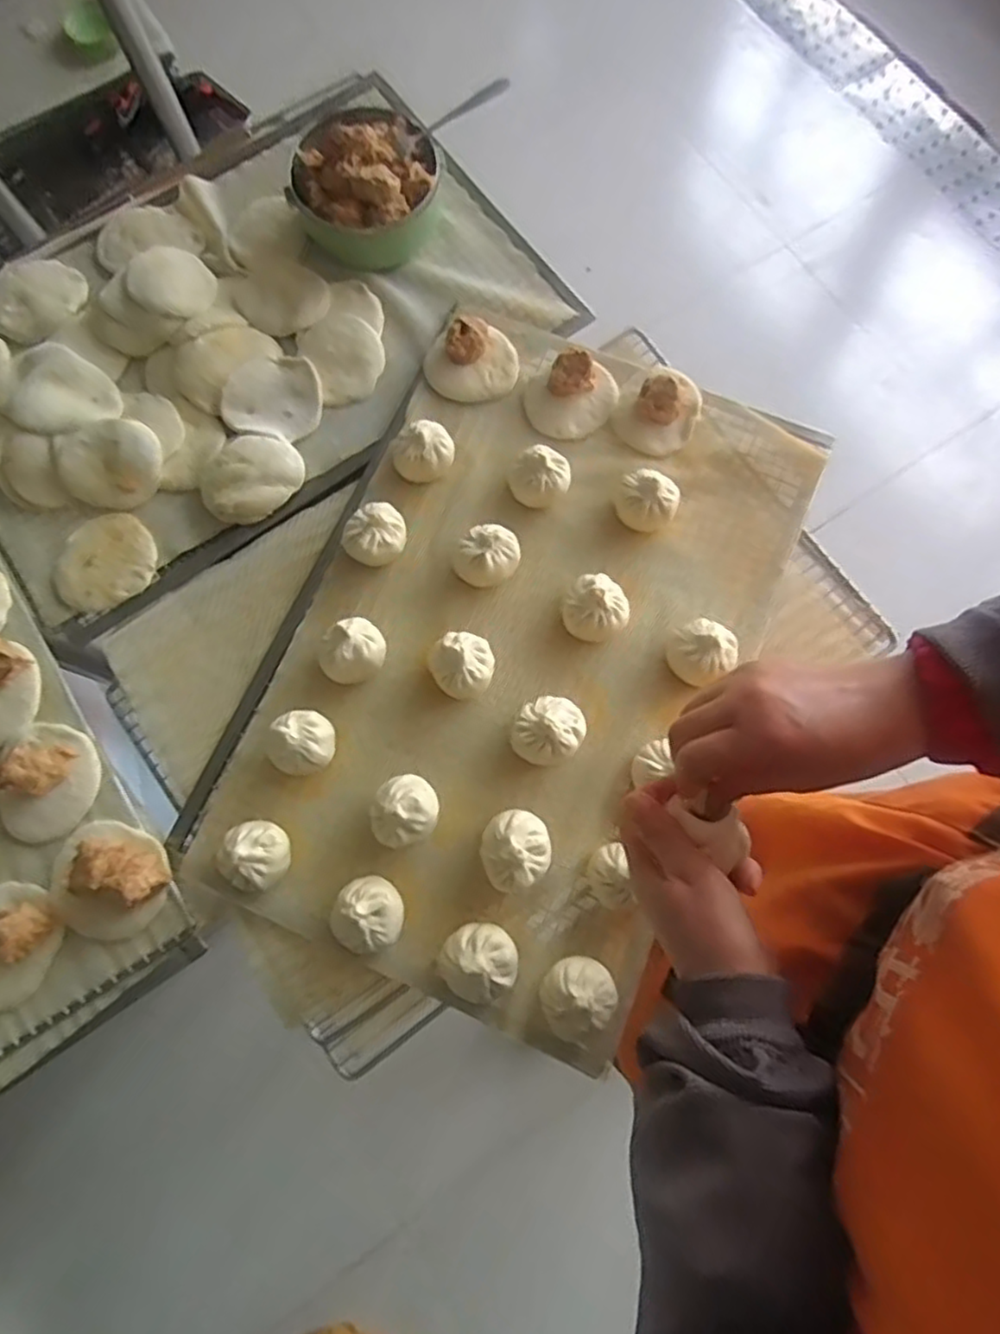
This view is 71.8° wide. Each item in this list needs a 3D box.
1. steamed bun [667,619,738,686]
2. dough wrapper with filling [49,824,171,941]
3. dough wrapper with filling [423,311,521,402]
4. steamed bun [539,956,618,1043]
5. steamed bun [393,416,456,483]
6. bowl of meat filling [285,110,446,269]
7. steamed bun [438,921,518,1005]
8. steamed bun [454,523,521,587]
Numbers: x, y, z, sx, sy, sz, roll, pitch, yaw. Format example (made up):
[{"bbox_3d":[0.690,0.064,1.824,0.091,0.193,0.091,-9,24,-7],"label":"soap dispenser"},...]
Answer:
[{"bbox_3d":[0.169,-0.016,0.574,0.053,0.030,0.051,-32,76,-9],"label":"steamed bun"},{"bbox_3d":[-0.316,0.169,0.546,0.099,0.040,0.089,20,74,6],"label":"dough wrapper with filling"},{"bbox_3d":[-0.027,-0.298,0.660,0.089,0.034,0.072,-3,73,-1],"label":"dough wrapper with filling"},{"bbox_3d":[0.057,0.252,0.527,0.054,0.048,0.060,29,76,8],"label":"steamed bun"},{"bbox_3d":[-0.070,-0.197,0.631,0.054,0.031,0.046,-13,74,-4],"label":"steamed bun"},{"bbox_3d":[-0.131,-0.477,0.688,0.133,0.081,0.130,0,73,0],"label":"bowl of meat filling"},{"bbox_3d":[-0.016,0.226,0.528,0.056,0.030,0.057,0,73,0],"label":"steamed bun"},{"bbox_3d":[-0.013,-0.097,0.601,0.058,0.033,0.047,-29,76,-8],"label":"steamed bun"}]

